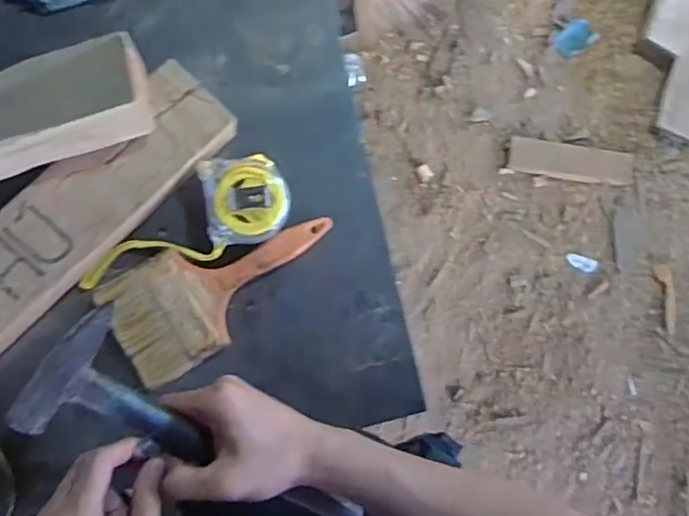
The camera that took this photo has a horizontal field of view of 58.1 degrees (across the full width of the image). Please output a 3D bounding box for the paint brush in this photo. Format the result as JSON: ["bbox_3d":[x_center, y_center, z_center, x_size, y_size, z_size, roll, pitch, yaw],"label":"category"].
[{"bbox_3d":[-0.096,0.020,0.507,0.185,0.024,0.088,-30,87,-11],"label":"paint brush"}]

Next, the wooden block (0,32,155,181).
[{"bbox_3d":[-0.266,-0.093,0.449,0.245,0.048,0.074,-20,85,-10],"label":"wooden block"}]

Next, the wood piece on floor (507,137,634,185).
[{"bbox_3d":[0.525,-0.218,1.413,0.298,0.027,0.079,7,81,-7],"label":"wood piece on floor"}]

